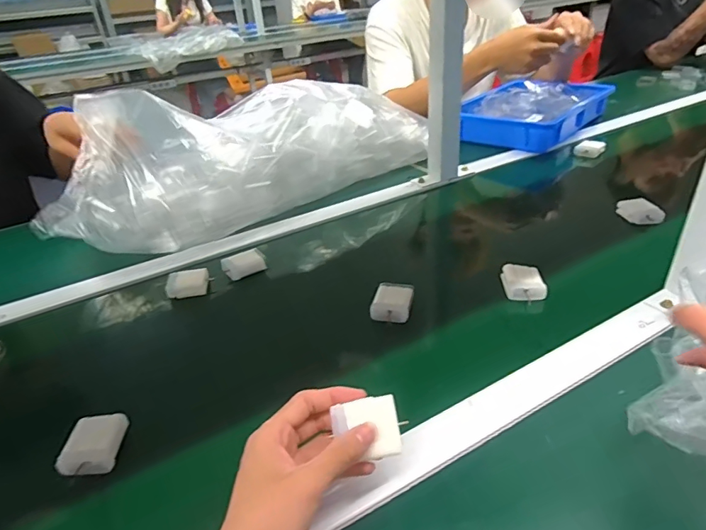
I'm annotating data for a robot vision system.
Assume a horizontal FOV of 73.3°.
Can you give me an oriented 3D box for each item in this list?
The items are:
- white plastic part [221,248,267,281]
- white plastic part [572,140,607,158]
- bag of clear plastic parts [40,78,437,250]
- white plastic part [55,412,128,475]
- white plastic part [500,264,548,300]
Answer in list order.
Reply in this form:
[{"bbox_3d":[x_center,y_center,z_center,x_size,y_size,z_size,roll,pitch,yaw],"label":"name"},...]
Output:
[{"bbox_3d":[-0.146,-0.002,0.641,0.053,0.020,0.039,-23,37,-28],"label":"white plastic part"},{"bbox_3d":[0.458,-0.225,0.918,0.054,0.027,0.028,14,37,27],"label":"white plastic part"},{"bbox_3d":[-0.194,-0.208,0.813,0.616,0.166,0.282,-27,39,-32],"label":"bag of clear plastic parts"},{"bbox_3d":[-0.221,0.152,0.405,0.037,0.022,0.054,-6,32,-3],"label":"white plastic part"},{"bbox_3d":[0.201,0.020,0.558,0.047,0.022,0.046,2,33,10],"label":"white plastic part"}]

